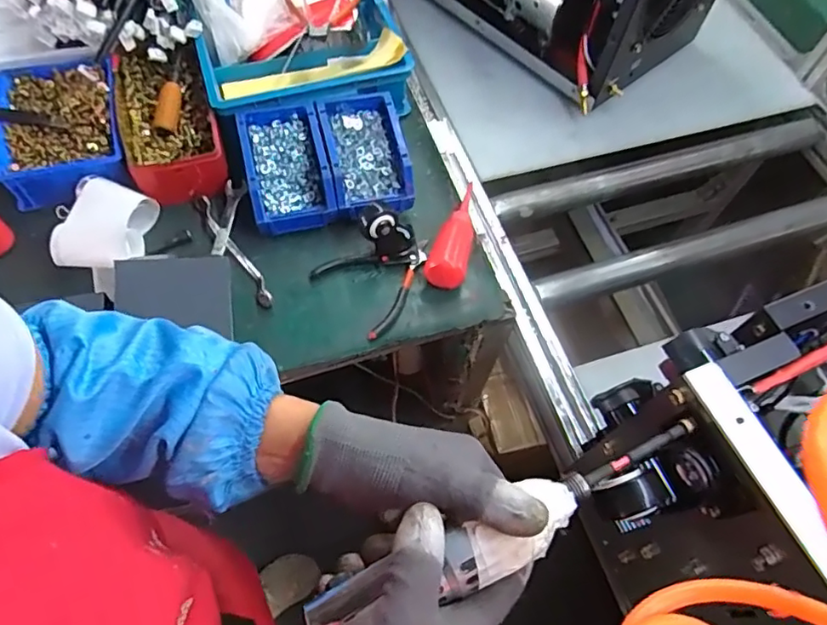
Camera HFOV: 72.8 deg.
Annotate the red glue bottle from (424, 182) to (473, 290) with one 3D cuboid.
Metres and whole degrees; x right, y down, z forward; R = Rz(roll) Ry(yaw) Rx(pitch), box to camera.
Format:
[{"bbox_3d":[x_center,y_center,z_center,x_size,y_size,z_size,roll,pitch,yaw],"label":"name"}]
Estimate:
[{"bbox_3d":[0.059,-0.112,0.721,0.050,0.039,0.172,16,62,5],"label":"red glue bottle"}]

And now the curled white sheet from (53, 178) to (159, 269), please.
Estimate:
[{"bbox_3d":[-0.375,-0.101,0.680,0.087,0.050,0.110,12,62,3],"label":"curled white sheet"}]

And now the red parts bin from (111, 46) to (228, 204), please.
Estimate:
[{"bbox_3d":[-0.332,-0.256,0.755,0.123,0.064,0.240,-19,65,-13],"label":"red parts bin"}]

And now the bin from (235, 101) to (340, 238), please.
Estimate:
[{"bbox_3d":[-0.168,-0.193,0.740,0.105,0.060,0.183,-12,63,-10],"label":"bin"}]

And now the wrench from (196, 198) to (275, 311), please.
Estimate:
[{"bbox_3d":[-0.225,-0.080,0.701,0.021,0.014,0.184,-31,68,-18],"label":"wrench"}]

